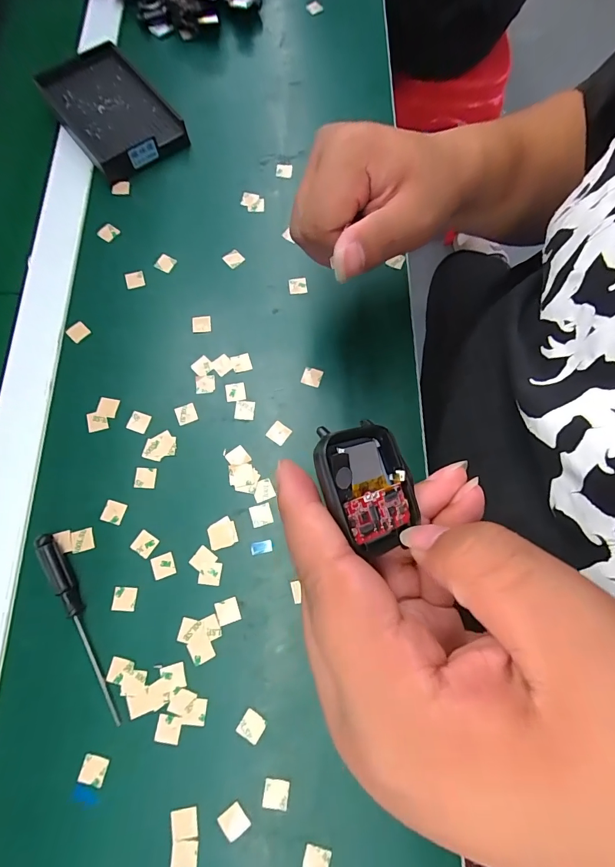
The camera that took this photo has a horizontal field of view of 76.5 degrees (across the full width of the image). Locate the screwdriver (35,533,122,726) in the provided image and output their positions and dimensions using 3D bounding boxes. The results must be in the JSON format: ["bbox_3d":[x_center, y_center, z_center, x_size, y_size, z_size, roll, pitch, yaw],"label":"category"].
[{"bbox_3d":[-0.155,0.129,0.263,0.011,0.014,0.131,-27,76,-9],"label":"screwdriver"}]

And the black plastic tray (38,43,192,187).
[{"bbox_3d":[-0.194,-0.318,0.388,0.093,0.027,0.141,-37,78,-11],"label":"black plastic tray"}]

